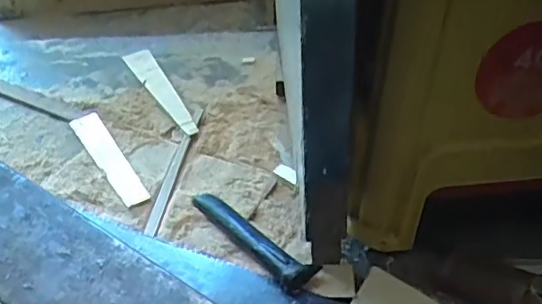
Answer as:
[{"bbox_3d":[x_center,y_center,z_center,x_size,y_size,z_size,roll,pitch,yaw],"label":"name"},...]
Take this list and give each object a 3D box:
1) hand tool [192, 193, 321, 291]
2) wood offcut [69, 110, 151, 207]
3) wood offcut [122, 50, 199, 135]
[{"bbox_3d":[-0.030,0.109,0.769,0.046,0.022,0.212,-33,49,-31],"label":"hand tool"},{"bbox_3d":[-0.256,0.006,0.898,0.043,0.017,0.245,-26,46,-24],"label":"wood offcut"},{"bbox_3d":[-0.209,-0.116,1.052,0.047,0.013,0.301,-20,44,-19],"label":"wood offcut"}]

